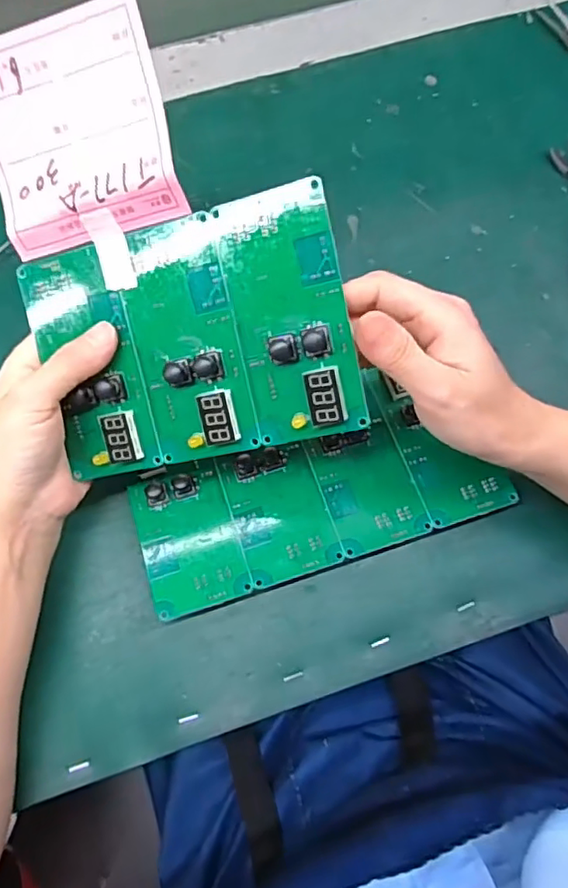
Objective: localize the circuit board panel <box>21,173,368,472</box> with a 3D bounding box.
[{"bbox_3d":[-0.044,-0.045,0.263,0.145,0.011,0.104,-11,98,15],"label":"circuit board panel"}]

